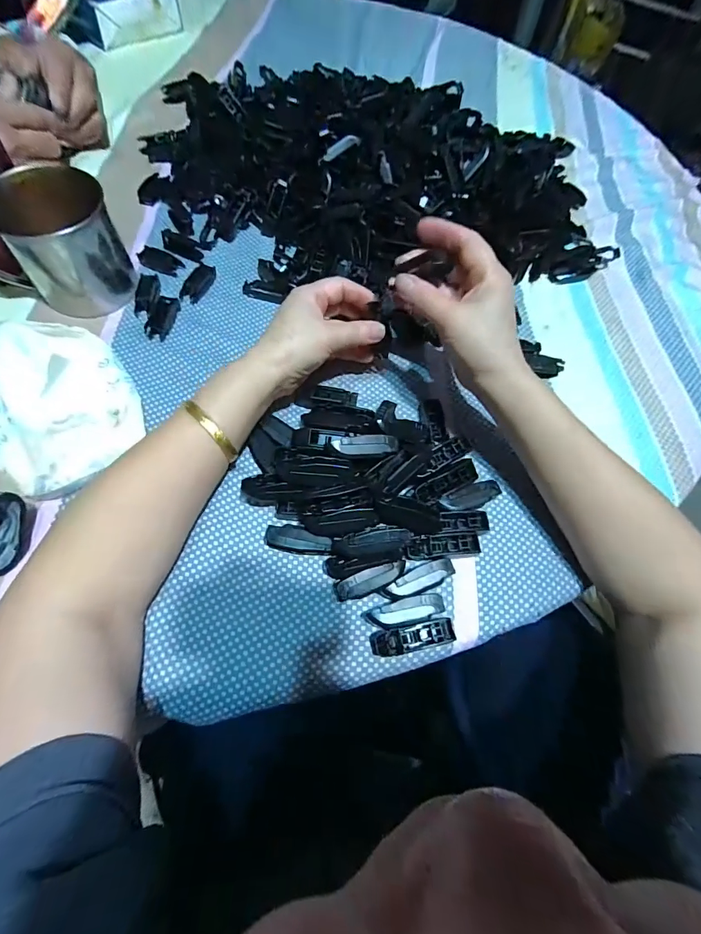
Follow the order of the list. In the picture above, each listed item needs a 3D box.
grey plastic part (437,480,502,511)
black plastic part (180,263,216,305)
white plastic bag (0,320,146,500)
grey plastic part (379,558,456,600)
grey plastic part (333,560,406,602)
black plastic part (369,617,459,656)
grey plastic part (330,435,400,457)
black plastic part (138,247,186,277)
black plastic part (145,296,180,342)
[{"bbox_3d":[0.098,0.025,0.323,0.053,0.012,0.018,-17,67,-11],"label":"grey plastic part"},{"bbox_3d":[-0.154,-0.188,0.406,0.018,0.010,0.049,21,65,6],"label":"black plastic part"},{"bbox_3d":[-0.235,-0.054,0.315,0.110,0.039,0.154,-30,70,-16],"label":"white plastic bag"},{"bbox_3d":[0.050,0.085,0.296,0.056,0.016,0.017,-22,68,-13],"label":"grey plastic part"},{"bbox_3d":[0.014,0.084,0.295,0.055,0.017,0.016,-18,67,-12],"label":"grey plastic part"},{"bbox_3d":[0.044,0.121,0.283,0.059,0.012,0.018,-8,66,-7],"label":"black plastic part"},{"bbox_3d":[0.011,-0.017,0.303,0.050,0.008,0.015,-8,66,-8],"label":"grey plastic part"},{"bbox_3d":[-0.199,-0.215,0.416,0.045,0.013,0.020,22,66,7],"label":"black plastic part"},{"bbox_3d":[-0.180,-0.144,0.383,0.020,0.007,0.049,28,64,-31],"label":"black plastic part"}]

